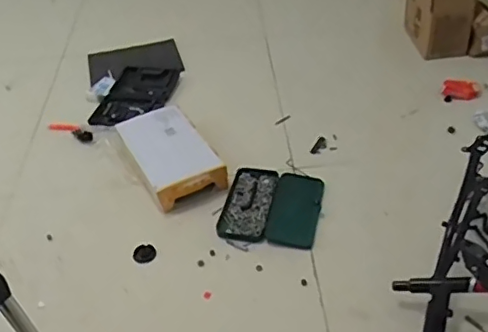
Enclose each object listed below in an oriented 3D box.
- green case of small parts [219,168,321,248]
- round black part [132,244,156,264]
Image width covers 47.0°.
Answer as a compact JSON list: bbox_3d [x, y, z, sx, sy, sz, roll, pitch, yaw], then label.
[{"bbox_3d":[0.075,0.097,1.463,0.241,0.026,0.264,7,41,14],"label":"green case of small parts"},{"bbox_3d":[-0.244,0.212,1.370,0.055,0.018,0.055,-1,40,1],"label":"round black part"}]

